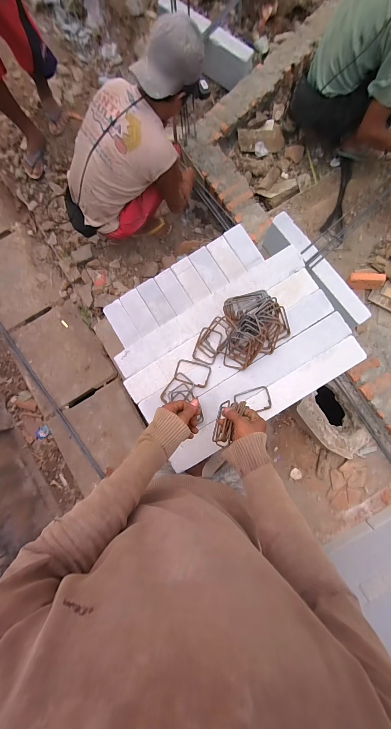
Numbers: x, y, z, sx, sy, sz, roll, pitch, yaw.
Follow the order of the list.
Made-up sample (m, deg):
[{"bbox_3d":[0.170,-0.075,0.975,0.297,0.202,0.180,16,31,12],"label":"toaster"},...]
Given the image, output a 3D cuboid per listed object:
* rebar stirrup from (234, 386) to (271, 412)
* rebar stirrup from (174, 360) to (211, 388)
[{"bbox_3d":[0.153,0.097,0.707,0.093,0.009,0.063,-13,85,7],"label":"rebar stirrup"},{"bbox_3d":[-0.008,0.025,0.728,0.095,0.008,0.064,14,86,4],"label":"rebar stirrup"}]

